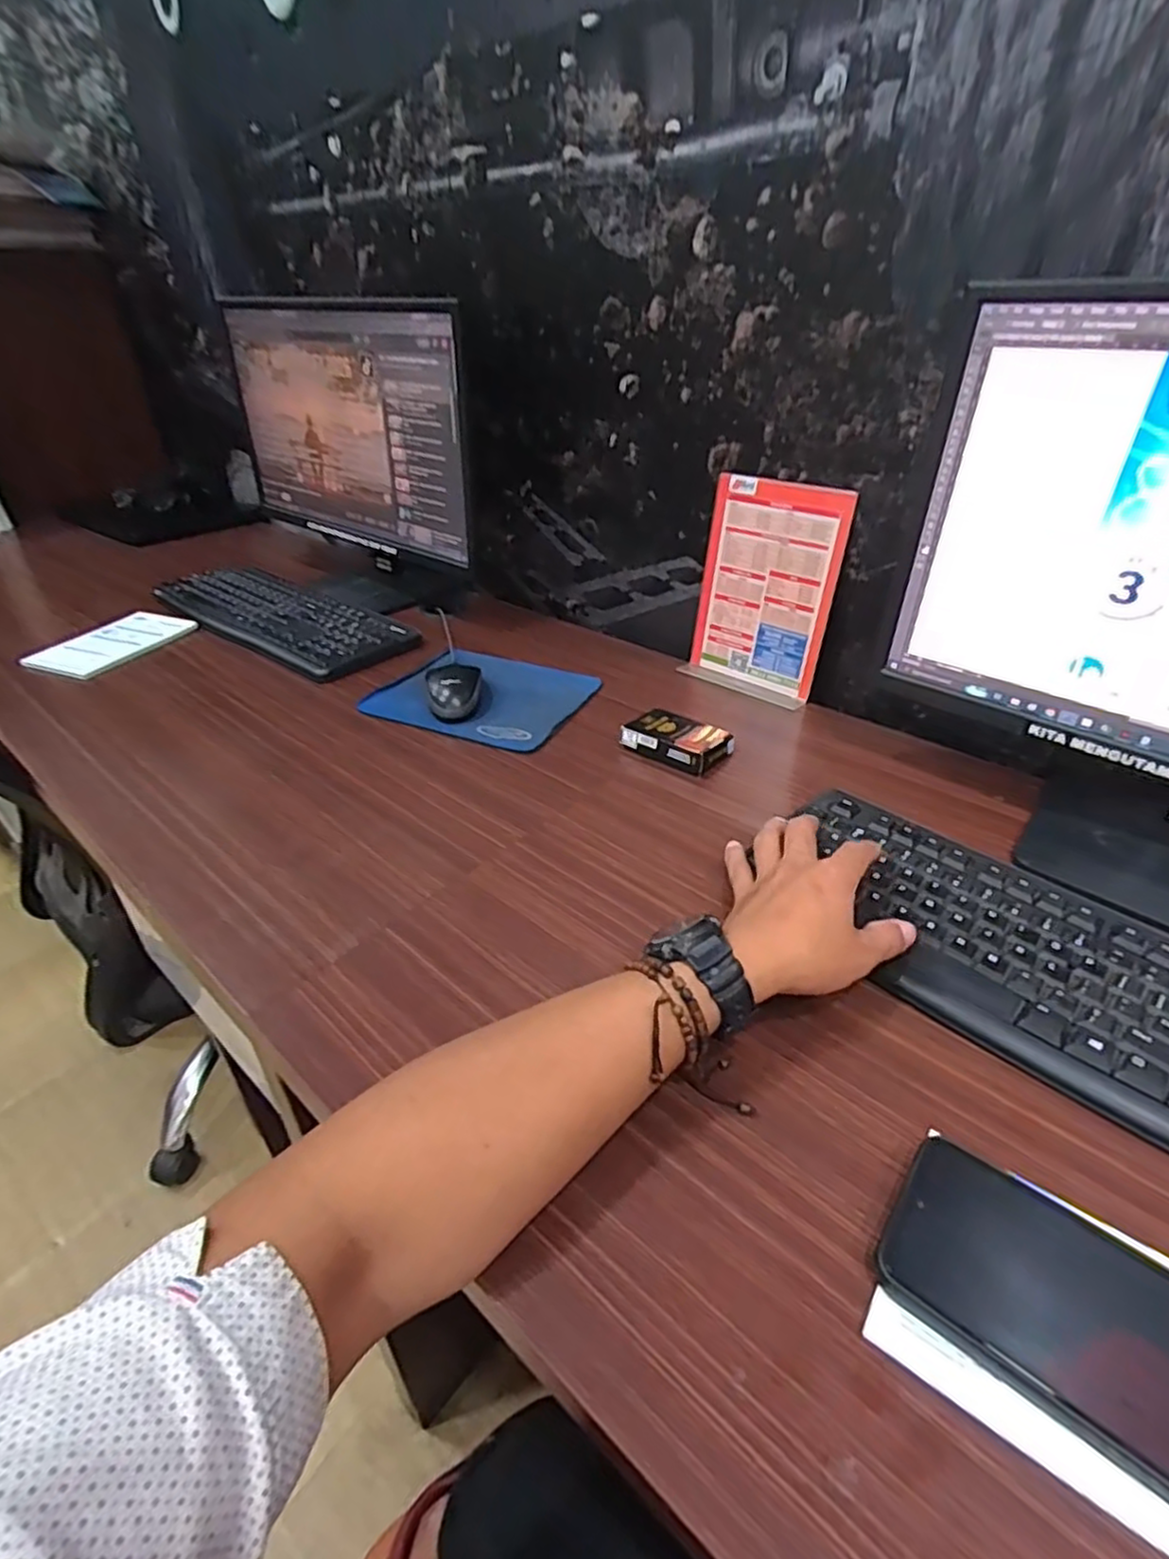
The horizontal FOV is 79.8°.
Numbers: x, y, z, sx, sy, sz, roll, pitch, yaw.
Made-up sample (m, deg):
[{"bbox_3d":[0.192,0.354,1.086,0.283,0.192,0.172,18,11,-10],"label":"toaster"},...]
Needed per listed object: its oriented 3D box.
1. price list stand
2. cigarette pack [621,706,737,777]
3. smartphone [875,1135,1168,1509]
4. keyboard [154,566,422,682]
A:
[{"bbox_3d":[0.192,-0.198,0.749,0.147,0.214,0.048,26,44,33],"label":"price list stand"},{"bbox_3d":[0.088,-0.037,0.665,0.090,0.024,0.064,23,42,30],"label":"cigarette pack"},{"bbox_3d":[0.209,0.223,0.280,0.161,0.015,0.076,26,43,32],"label":"smartphone"},{"bbox_3d":[-0.409,-0.226,0.938,0.441,0.020,0.156,25,43,32],"label":"keyboard"}]

